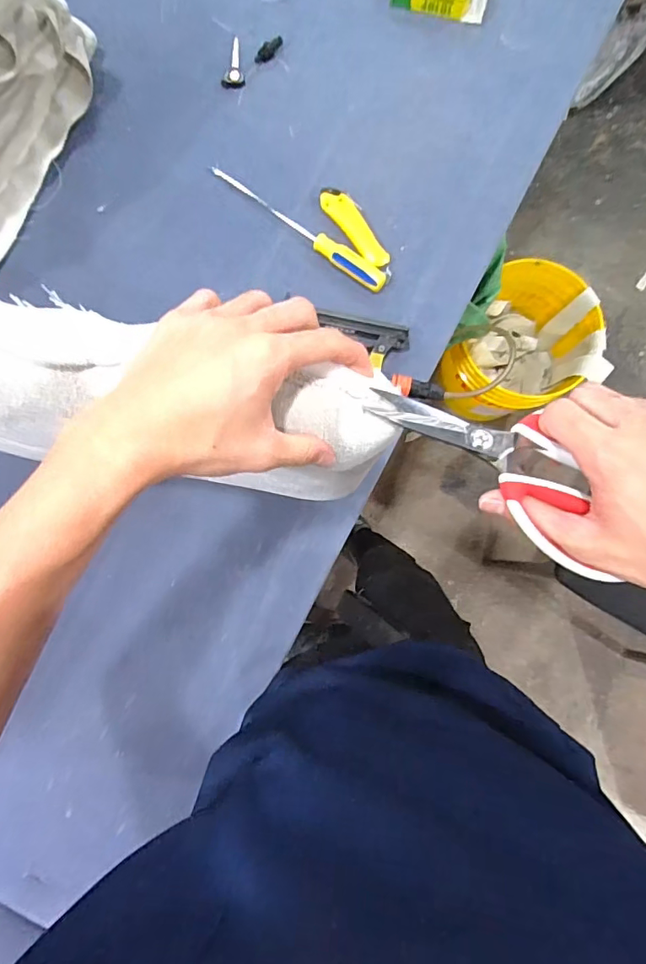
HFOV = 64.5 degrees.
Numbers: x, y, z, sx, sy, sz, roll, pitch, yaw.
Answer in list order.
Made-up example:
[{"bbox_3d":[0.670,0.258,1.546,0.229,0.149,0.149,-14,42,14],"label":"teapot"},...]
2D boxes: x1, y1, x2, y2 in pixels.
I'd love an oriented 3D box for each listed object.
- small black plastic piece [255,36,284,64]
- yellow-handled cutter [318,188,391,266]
[{"bbox_3d":[-0.080,-0.646,0.762,0.019,0.010,0.054,41,86,3],"label":"small black plastic piece"},{"bbox_3d":[0.048,-0.366,0.732,0.041,0.016,0.135,-39,86,-3],"label":"yellow-handled cutter"}]

